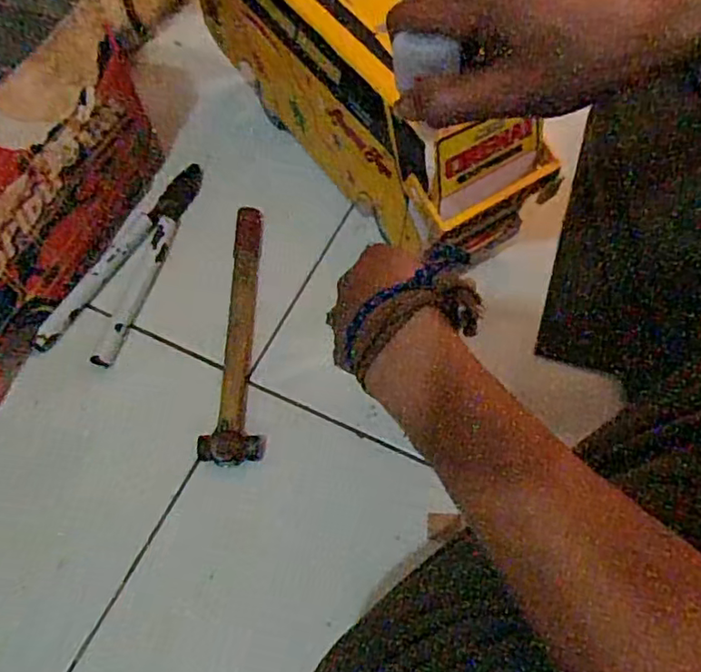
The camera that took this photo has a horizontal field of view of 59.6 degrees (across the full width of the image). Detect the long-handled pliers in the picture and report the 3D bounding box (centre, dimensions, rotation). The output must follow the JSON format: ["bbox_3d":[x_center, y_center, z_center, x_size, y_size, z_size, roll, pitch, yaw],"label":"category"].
[{"bbox_3d":[-0.202,-0.076,0.557,0.067,0.016,0.218,14,68,9],"label":"long-handled pliers"}]

